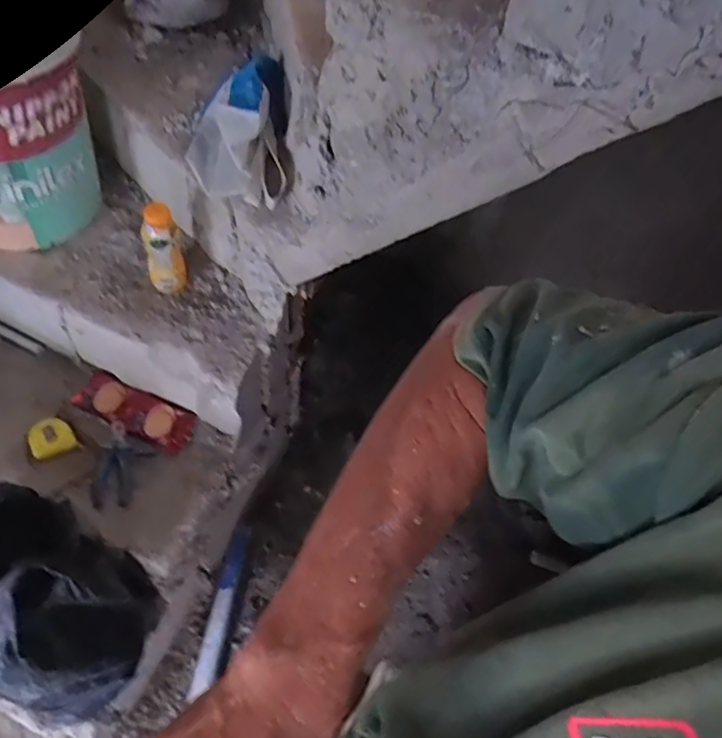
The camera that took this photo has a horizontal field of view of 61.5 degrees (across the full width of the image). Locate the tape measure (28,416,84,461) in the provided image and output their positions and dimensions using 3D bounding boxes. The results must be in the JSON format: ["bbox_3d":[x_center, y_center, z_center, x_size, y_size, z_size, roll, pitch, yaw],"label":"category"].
[{"bbox_3d":[-0.534,0.116,1.048,0.068,0.030,0.080,-24,63,-24],"label":"tape measure"}]

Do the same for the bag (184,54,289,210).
[{"bbox_3d":[-0.199,-0.402,0.993,0.157,0.112,0.268,3,56,-9],"label":"bag"}]

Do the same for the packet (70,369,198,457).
[{"bbox_3d":[-0.411,0.075,1.105,0.220,0.027,0.076,23,58,11],"label":"packet"}]

